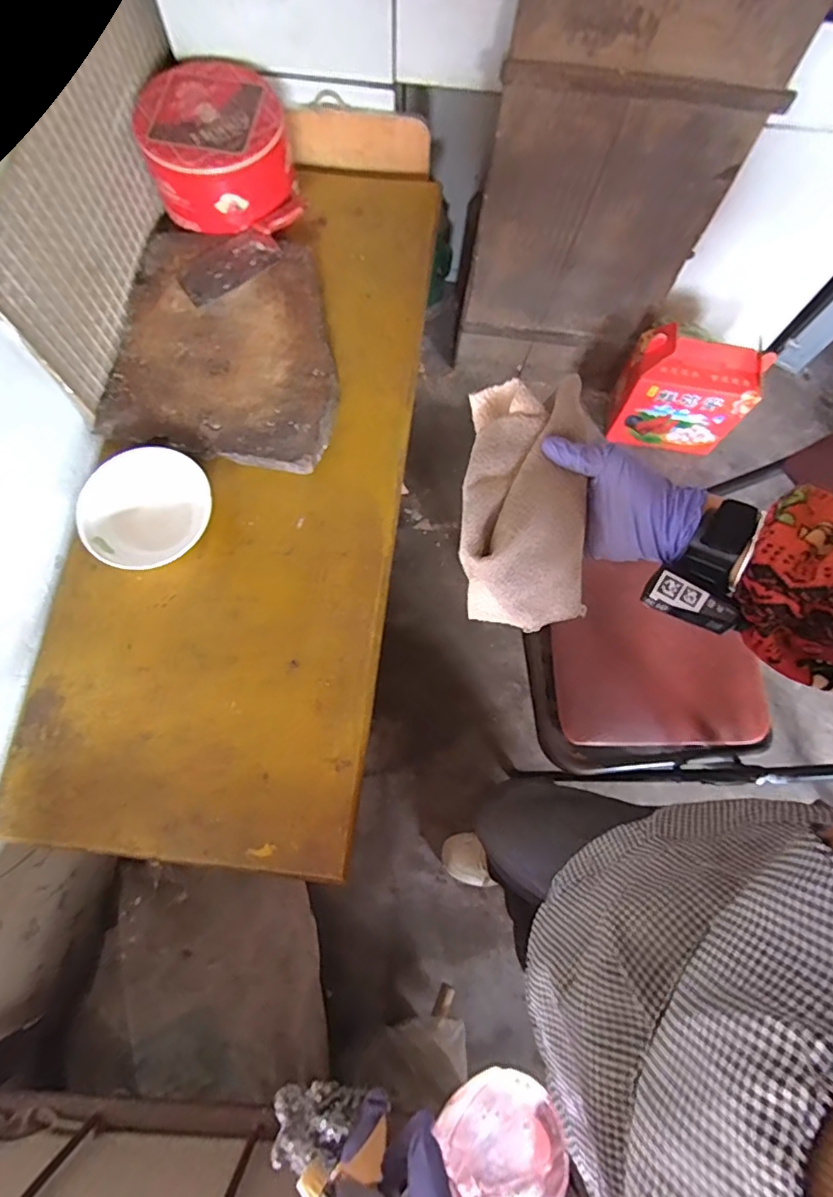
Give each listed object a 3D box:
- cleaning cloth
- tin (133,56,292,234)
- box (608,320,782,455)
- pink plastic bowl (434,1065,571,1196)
[{"bbox_3d":[0.091,-0.080,0.463,0.106,0.088,0.186,2,74,-1],"label":"cleaning cloth"},{"bbox_3d":[-0.352,-0.800,0.958,0.241,0.128,0.245,1,74,-2],"label":"tin"},{"bbox_3d":[0.658,-0.494,1.335,0.289,0.283,0.134,14,74,2],"label":"box"},{"bbox_3d":[0.067,0.399,0.387,0.083,0.044,0.086,1,74,-2],"label":"pink plastic bowl"}]

